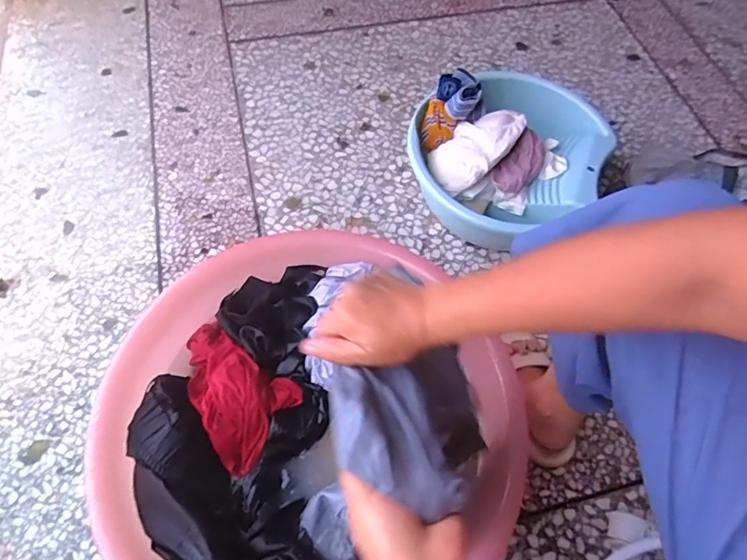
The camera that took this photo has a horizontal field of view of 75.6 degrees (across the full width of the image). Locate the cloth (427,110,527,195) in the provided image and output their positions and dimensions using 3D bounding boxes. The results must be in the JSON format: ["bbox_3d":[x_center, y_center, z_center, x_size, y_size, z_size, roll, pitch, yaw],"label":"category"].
[{"bbox_3d":[0.171,-0.229,0.819,0.106,0.038,0.175,39,81,27],"label":"cloth"}]

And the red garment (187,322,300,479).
[{"bbox_3d":[-0.195,0.138,0.615,0.175,0.054,0.123,33,65,14],"label":"red garment"}]

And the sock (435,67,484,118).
[{"bbox_3d":[0.149,-0.323,0.844,0.076,0.045,0.078,8,62,1],"label":"sock"}]

